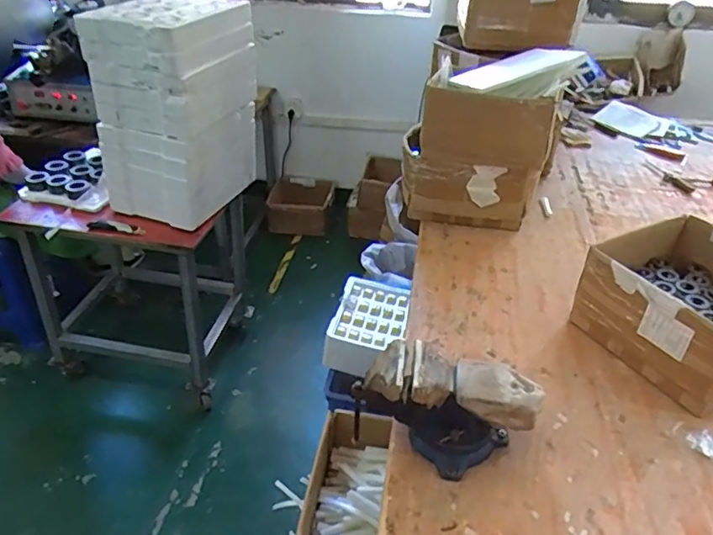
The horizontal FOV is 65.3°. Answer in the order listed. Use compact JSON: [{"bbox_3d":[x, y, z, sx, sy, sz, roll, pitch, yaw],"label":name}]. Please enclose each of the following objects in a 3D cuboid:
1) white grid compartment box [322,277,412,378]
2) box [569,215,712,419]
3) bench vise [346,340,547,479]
[{"bbox_3d":[0.039,0.162,1.640,0.189,0.114,0.335,9,35,11],"label":"white grid compartment box"},{"bbox_3d":[0.685,0.070,1.124,0.389,0.182,0.353,-19,41,-28],"label":"box"},{"bbox_3d":[0.145,0.223,0.883,0.270,0.150,0.136,14,37,15],"label":"bench vise"}]

